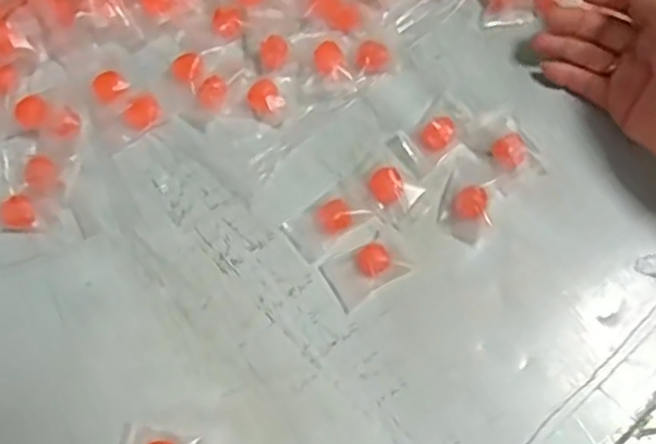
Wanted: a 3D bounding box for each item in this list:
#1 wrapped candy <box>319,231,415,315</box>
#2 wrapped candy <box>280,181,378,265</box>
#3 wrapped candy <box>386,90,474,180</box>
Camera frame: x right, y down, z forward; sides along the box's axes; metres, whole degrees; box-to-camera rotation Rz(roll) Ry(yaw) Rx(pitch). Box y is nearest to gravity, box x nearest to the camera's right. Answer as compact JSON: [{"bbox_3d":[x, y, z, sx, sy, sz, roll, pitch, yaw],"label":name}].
[{"bbox_3d":[0.023,0.028,0.397,0.047,0.012,0.032,-30,73,-9],"label":"wrapped candy"},{"bbox_3d":[0.000,-0.001,0.403,0.050,0.013,0.034,-37,74,-11],"label":"wrapped candy"},{"bbox_3d":[0.069,-0.059,0.419,0.057,0.014,0.033,-42,75,-12],"label":"wrapped candy"}]

